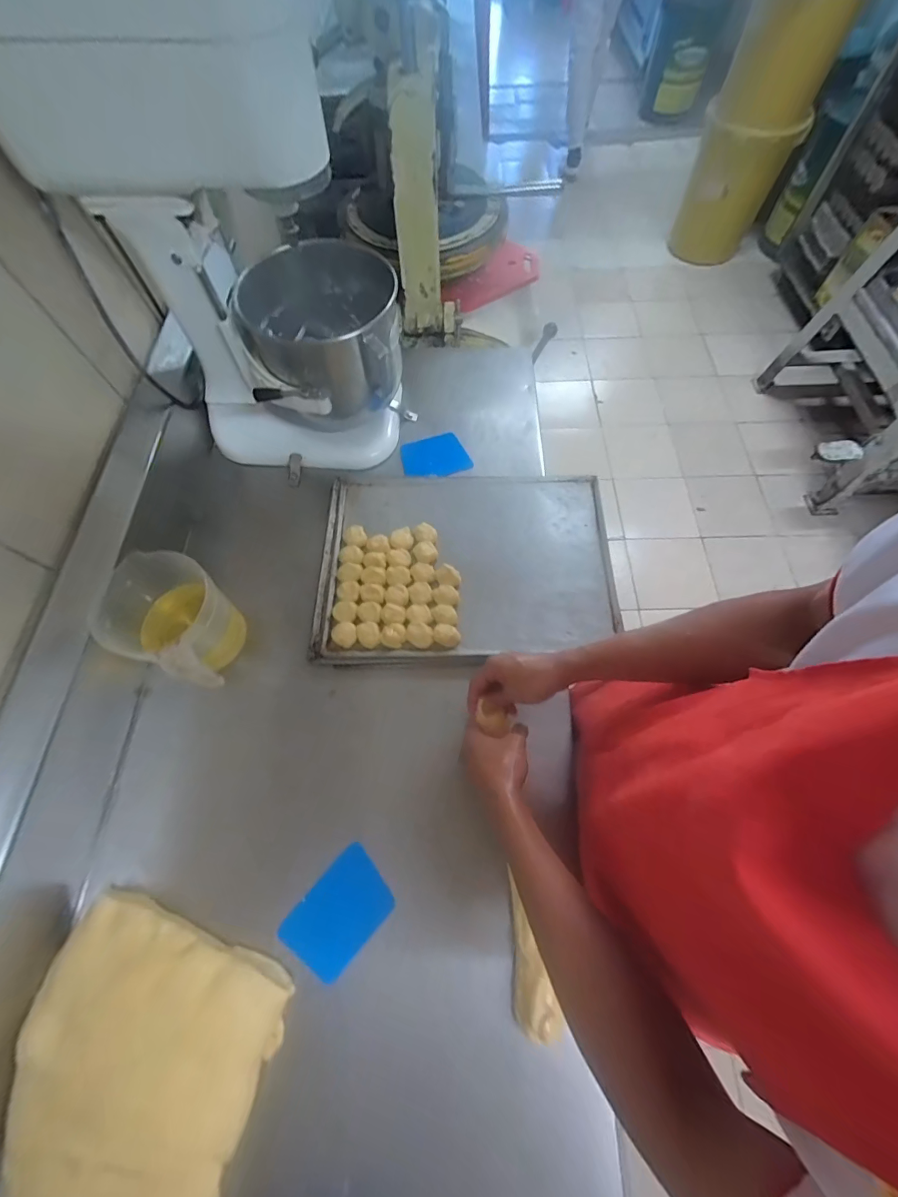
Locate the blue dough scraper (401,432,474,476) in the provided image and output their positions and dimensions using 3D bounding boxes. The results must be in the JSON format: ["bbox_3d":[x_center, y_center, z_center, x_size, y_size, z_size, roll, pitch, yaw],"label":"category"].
[{"bbox_3d":[-0.027,-0.278,0.812,0.128,0.008,0.117,-8,58,-10],"label":"blue dough scraper"}]

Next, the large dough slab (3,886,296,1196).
[{"bbox_3d":[-0.342,0.531,0.429,0.273,0.059,0.325,15,68,8],"label":"large dough slab"}]

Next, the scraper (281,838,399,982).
[{"bbox_3d":[-0.134,0.385,0.516,0.090,0.004,0.122,40,69,15],"label":"scraper"}]

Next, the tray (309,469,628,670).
[{"bbox_3d":[0.023,-0.061,0.698,0.472,0.034,0.341,-2,66,1],"label":"tray"}]

